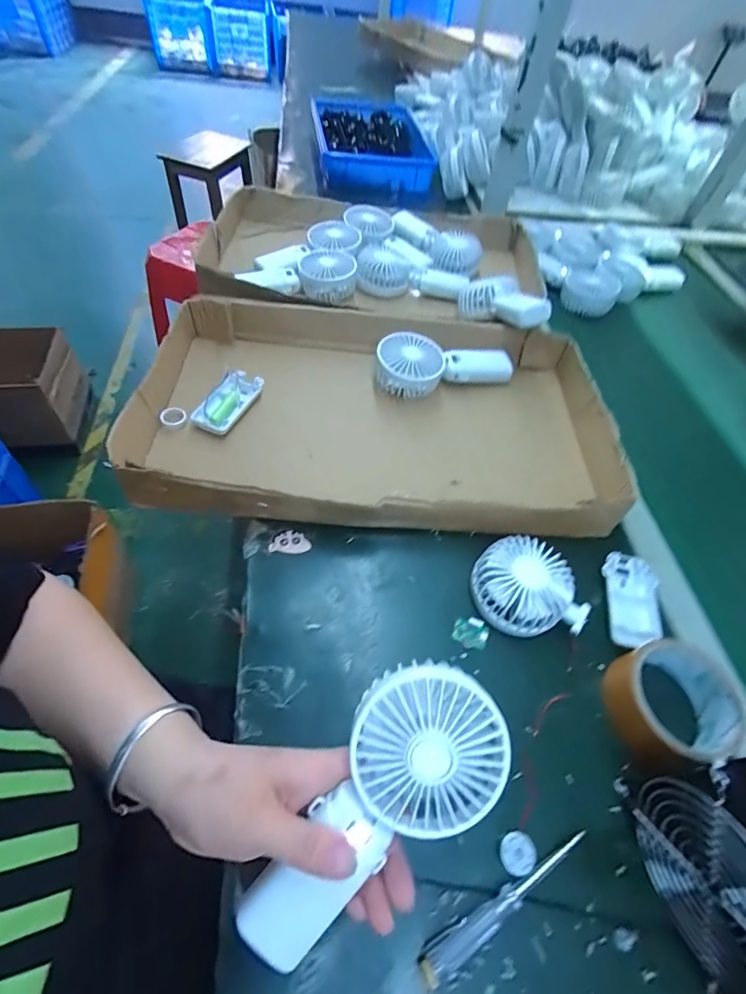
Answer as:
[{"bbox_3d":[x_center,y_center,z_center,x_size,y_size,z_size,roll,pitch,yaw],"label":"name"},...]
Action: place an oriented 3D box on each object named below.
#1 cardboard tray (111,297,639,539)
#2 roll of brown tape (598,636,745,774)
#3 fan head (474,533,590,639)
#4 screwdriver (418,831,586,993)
[{"bbox_3d":[0.011,-0.107,0.516,0.521,0.060,0.302,3,55,-5],"label":"cardboard tray"},{"bbox_3d":[0.250,0.166,0.363,0.095,0.041,0.088,3,55,-5],"label":"roll of brown tape"},{"bbox_3d":[0.141,0.086,0.412,0.086,0.035,0.094,3,55,-5],"label":"fan head"},{"bbox_3d":[0.091,0.273,0.299,0.138,0.012,0.016,-25,62,-22],"label":"screwdriver"}]

